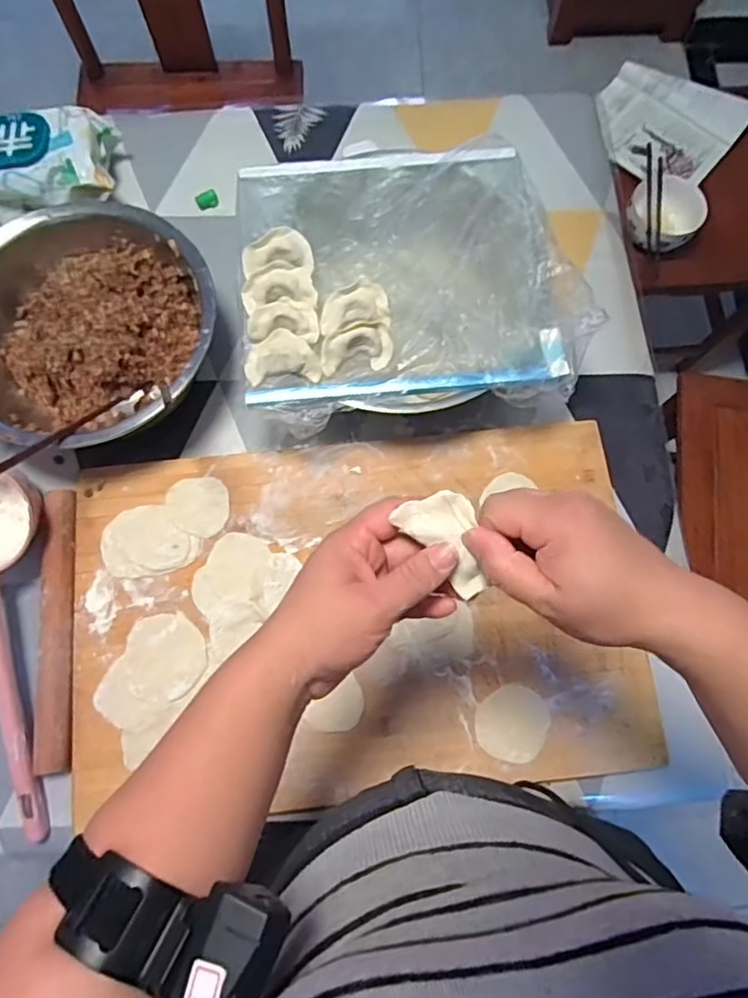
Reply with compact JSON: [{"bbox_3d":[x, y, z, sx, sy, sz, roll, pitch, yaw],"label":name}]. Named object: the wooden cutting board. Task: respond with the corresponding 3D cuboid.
[{"bbox_3d":[-0.016,0.107,0.577,0.543,0.031,0.350,-7,75,-1],"label":"wooden cutting board"}]

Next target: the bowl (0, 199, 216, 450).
[{"bbox_3d":[-0.294,-0.173,0.602,0.260,0.100,0.266,0,75,1],"label":"bowl"}]

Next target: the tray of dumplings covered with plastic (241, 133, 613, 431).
[{"bbox_3d":[0.030,-0.226,0.565,0.315,0.038,0.287,-9,75,-2],"label":"tray of dumplings covered with plastic"}]

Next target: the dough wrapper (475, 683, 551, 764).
[{"bbox_3d":[0.133,0.214,0.554,0.066,0.005,0.069,0,75,1],"label":"dough wrapper"}]

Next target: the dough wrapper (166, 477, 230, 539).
[{"bbox_3d":[-0.181,0.008,0.595,0.062,0.005,0.061,-2,75,0],"label":"dough wrapper"}]

